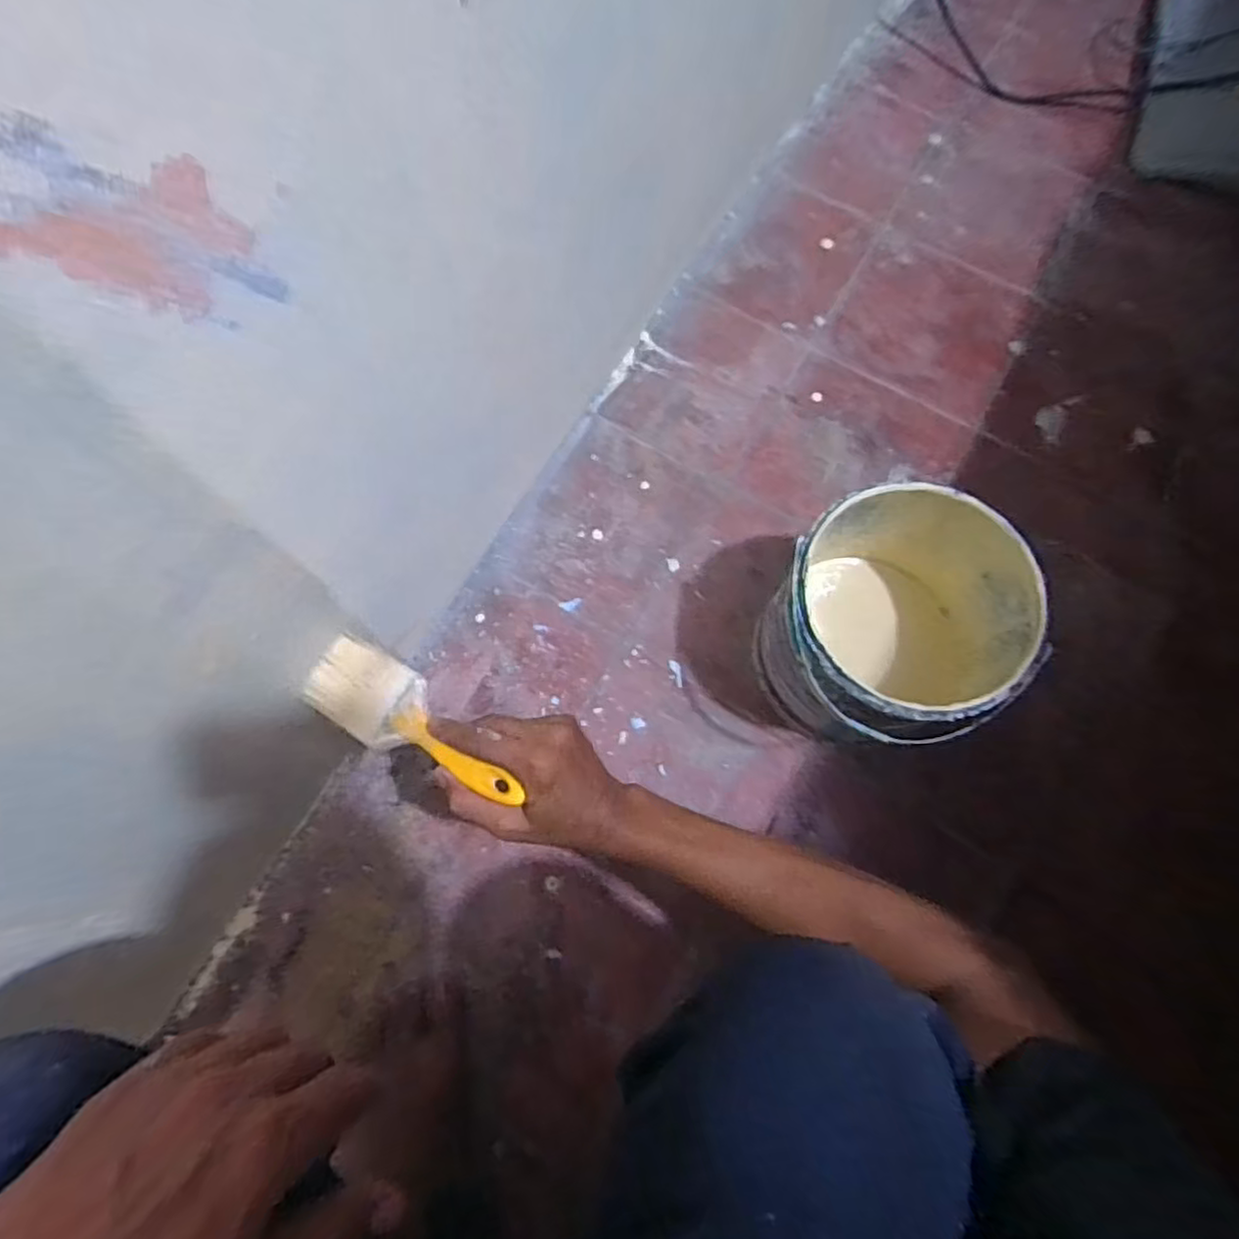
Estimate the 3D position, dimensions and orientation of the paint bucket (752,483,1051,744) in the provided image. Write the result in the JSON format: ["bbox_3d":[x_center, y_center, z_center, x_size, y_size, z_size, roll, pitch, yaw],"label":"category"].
[{"bbox_3d":[0.223,0.008,0.607,0.189,0.205,0.182,0,73,0],"label":"paint bucket"}]

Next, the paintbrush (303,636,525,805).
[{"bbox_3d":[-0.142,0.074,0.486,0.194,0.026,0.061,26,77,30],"label":"paintbrush"}]

